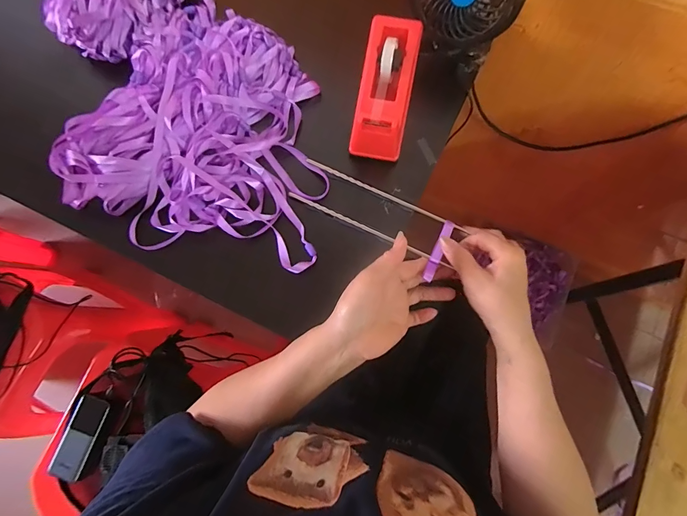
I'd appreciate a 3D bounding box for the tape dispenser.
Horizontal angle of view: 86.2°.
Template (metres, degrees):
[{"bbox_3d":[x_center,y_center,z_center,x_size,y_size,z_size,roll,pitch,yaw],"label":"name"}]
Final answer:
[{"bbox_3d":[0.051,-0.201,0.428,0.062,0.063,0.161,11,89,4],"label":"tape dispenser"}]

